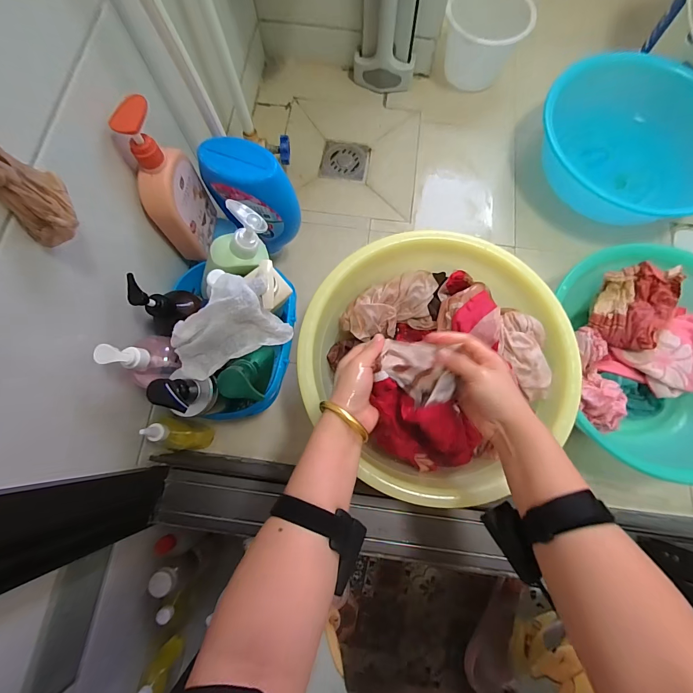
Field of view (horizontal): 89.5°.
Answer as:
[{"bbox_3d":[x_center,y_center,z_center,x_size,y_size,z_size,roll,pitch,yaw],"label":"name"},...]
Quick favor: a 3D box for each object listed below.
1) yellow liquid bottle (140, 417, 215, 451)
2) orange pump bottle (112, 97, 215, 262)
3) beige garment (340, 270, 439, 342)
[{"bbox_3d":[-0.268,0.137,0.545,0.068,0.152,0.048,-2,75,0],"label":"yellow liquid bottle"},{"bbox_3d":[-0.244,-0.218,0.486,0.043,0.217,0.092,6,75,2],"label":"orange pump bottle"},{"bbox_3d":[0.069,-0.065,0.572,0.153,0.043,0.091,-7,75,-2],"label":"beige garment"}]

